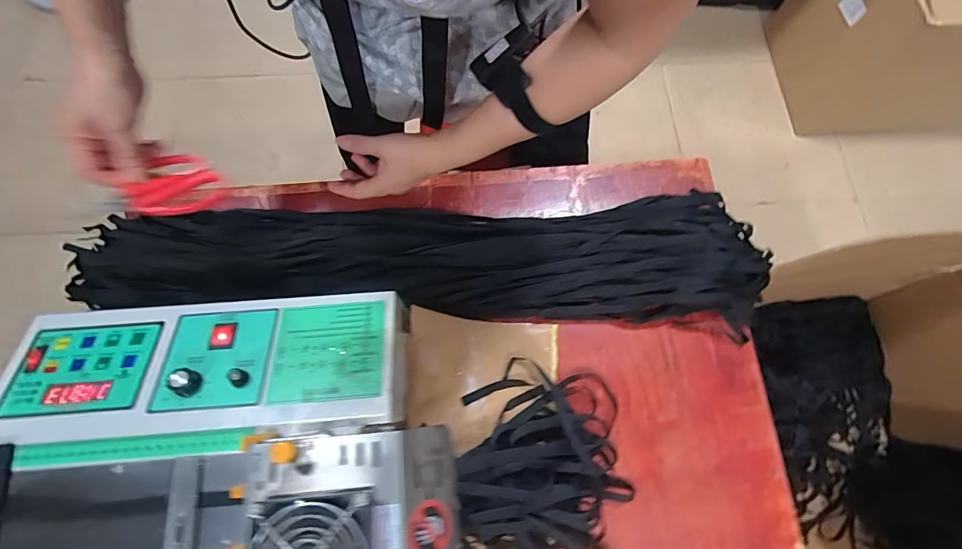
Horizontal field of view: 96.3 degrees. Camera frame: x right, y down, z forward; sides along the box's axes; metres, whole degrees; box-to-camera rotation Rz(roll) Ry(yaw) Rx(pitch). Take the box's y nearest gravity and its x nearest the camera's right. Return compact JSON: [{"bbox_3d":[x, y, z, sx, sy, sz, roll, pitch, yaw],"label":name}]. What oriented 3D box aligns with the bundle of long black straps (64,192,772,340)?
[{"bbox_3d":[-0.087,-0.037,0.623,1.002,0.066,0.227,3,74,-1],"label":"bundle of long black straps"}]

